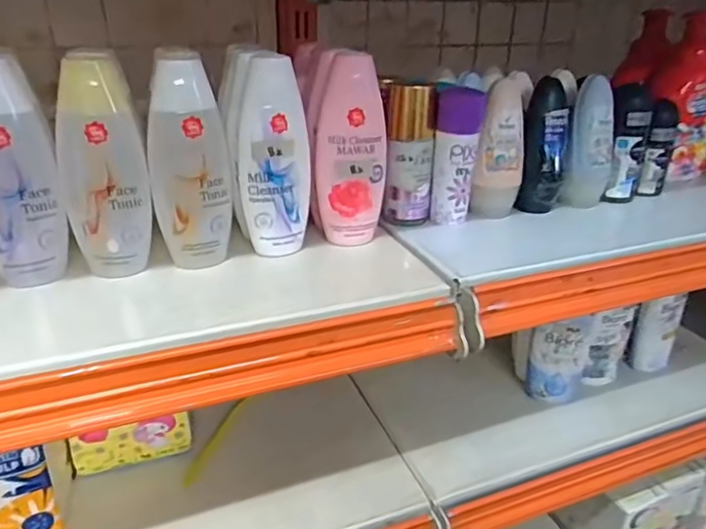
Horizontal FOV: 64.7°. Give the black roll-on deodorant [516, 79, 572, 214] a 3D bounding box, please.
[{"bbox_3d":[0.166,-0.100,0.478,0.040,0.103,0.039,8,27,13],"label":"black roll-on deodorant"}]

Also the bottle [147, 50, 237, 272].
[{"bbox_3d":[-0.106,-0.066,0.364,0.050,0.135,0.025,-3,26,-9],"label":"bottle"}]

